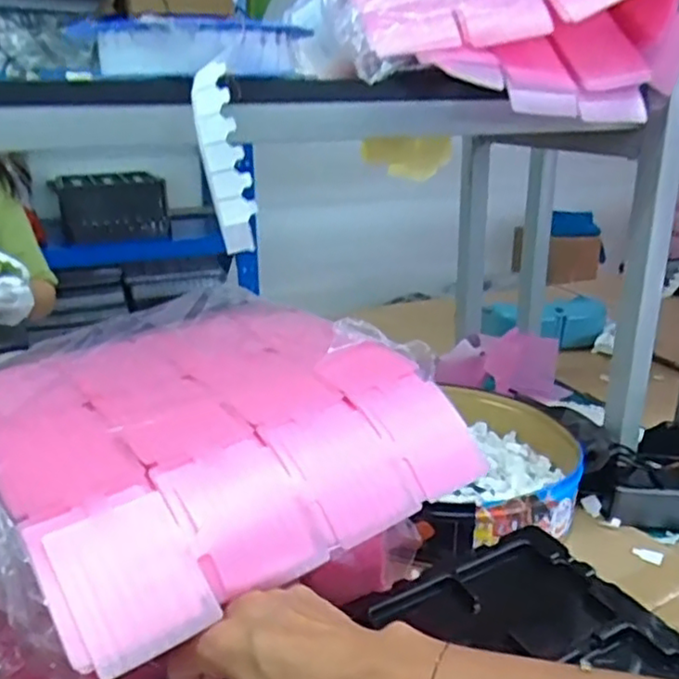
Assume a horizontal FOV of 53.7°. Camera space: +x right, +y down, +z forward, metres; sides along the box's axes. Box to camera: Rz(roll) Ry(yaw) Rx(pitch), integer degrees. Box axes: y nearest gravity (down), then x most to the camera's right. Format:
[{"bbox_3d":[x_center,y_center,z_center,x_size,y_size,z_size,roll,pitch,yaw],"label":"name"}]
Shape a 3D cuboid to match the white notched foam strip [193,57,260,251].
[{"bbox_3d":[-0.083,-0.133,0.499,0.030,0.133,0.015,-9,15,10],"label":"white notched foam strip"}]

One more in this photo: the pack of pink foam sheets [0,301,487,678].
[{"bbox_3d":[-0.106,0.069,0.518,0.353,0.081,0.313,-15,25,-34],"label":"pack of pink foam sheets"}]

